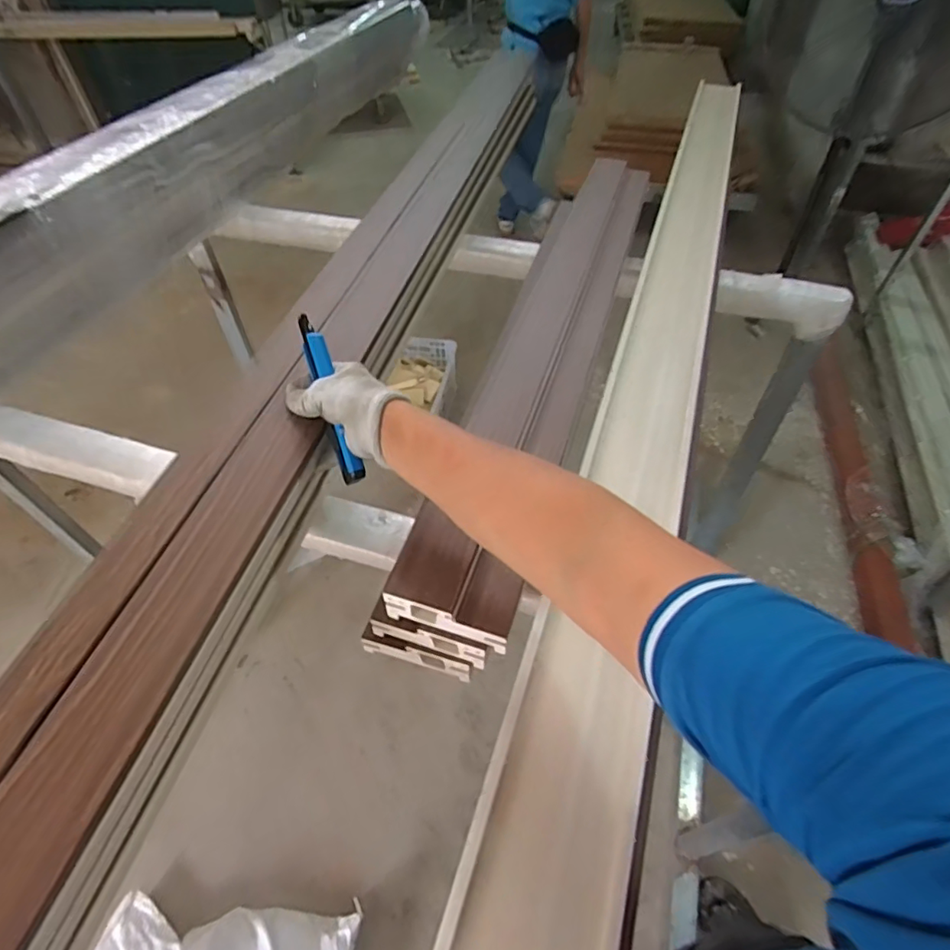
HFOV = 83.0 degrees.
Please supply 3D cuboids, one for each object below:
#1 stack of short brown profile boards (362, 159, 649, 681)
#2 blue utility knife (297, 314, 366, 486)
[{"bbox_3d":[0.106,-0.192,0.685,0.124,0.082,0.859,13,51,11],"label":"stack of short brown profile boards"},{"bbox_3d":[-0.132,-0.072,0.487,0.021,0.026,0.161,-17,81,-14],"label":"blue utility knife"}]

